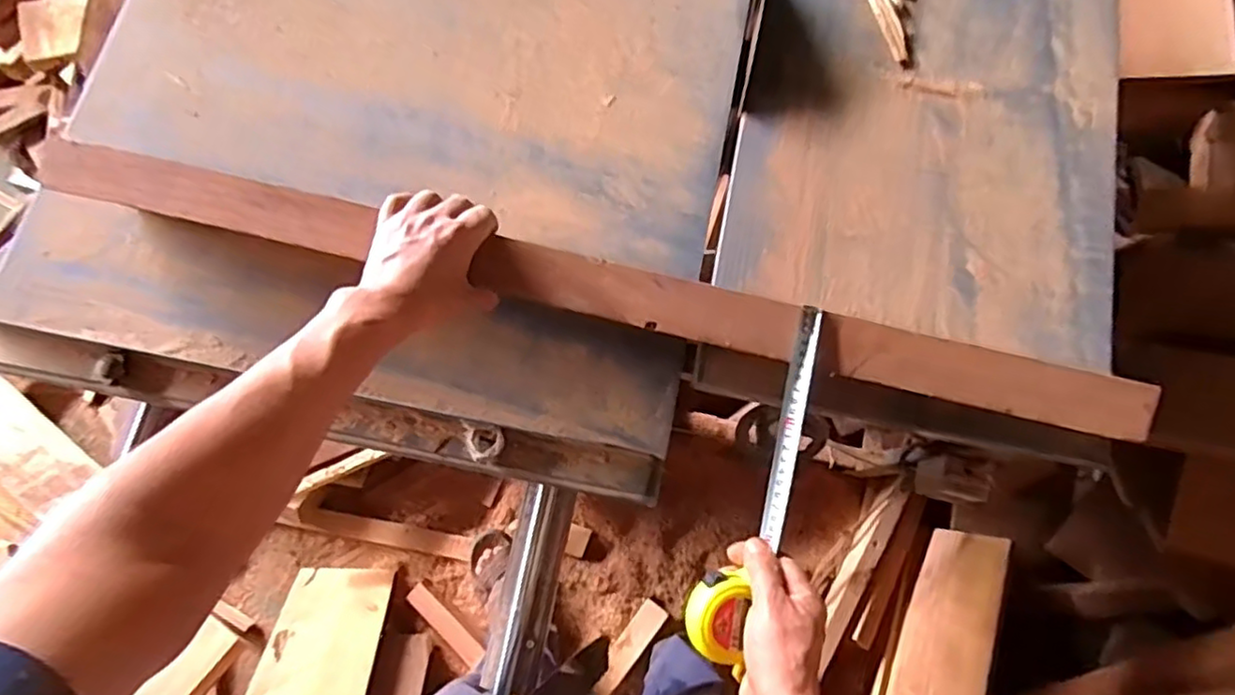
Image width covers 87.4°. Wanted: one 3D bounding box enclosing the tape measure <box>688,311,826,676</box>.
[{"bbox_3d":[0.123,0.112,0.533,0.052,0.032,0.289,20,84,5],"label":"tape measure"}]

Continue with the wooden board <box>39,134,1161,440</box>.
[{"bbox_3d":[-0.039,-0.054,0.547,0.937,0.034,0.047,13,77,3],"label":"wooden board"}]

